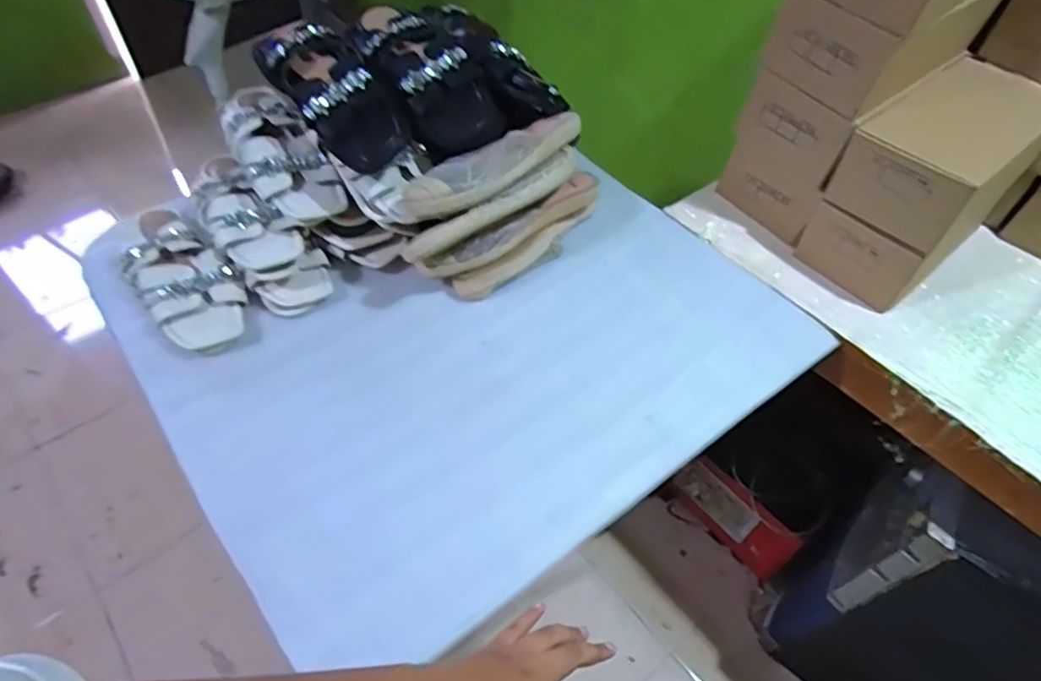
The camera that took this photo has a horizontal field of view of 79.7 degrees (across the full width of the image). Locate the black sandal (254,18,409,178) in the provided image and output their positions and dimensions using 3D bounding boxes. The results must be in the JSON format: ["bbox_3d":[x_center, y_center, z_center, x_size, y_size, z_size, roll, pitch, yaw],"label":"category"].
[{"bbox_3d":[-0.209,-0.271,0.692,0.095,0.074,0.218,-28,58,-23],"label":"black sandal"}]

